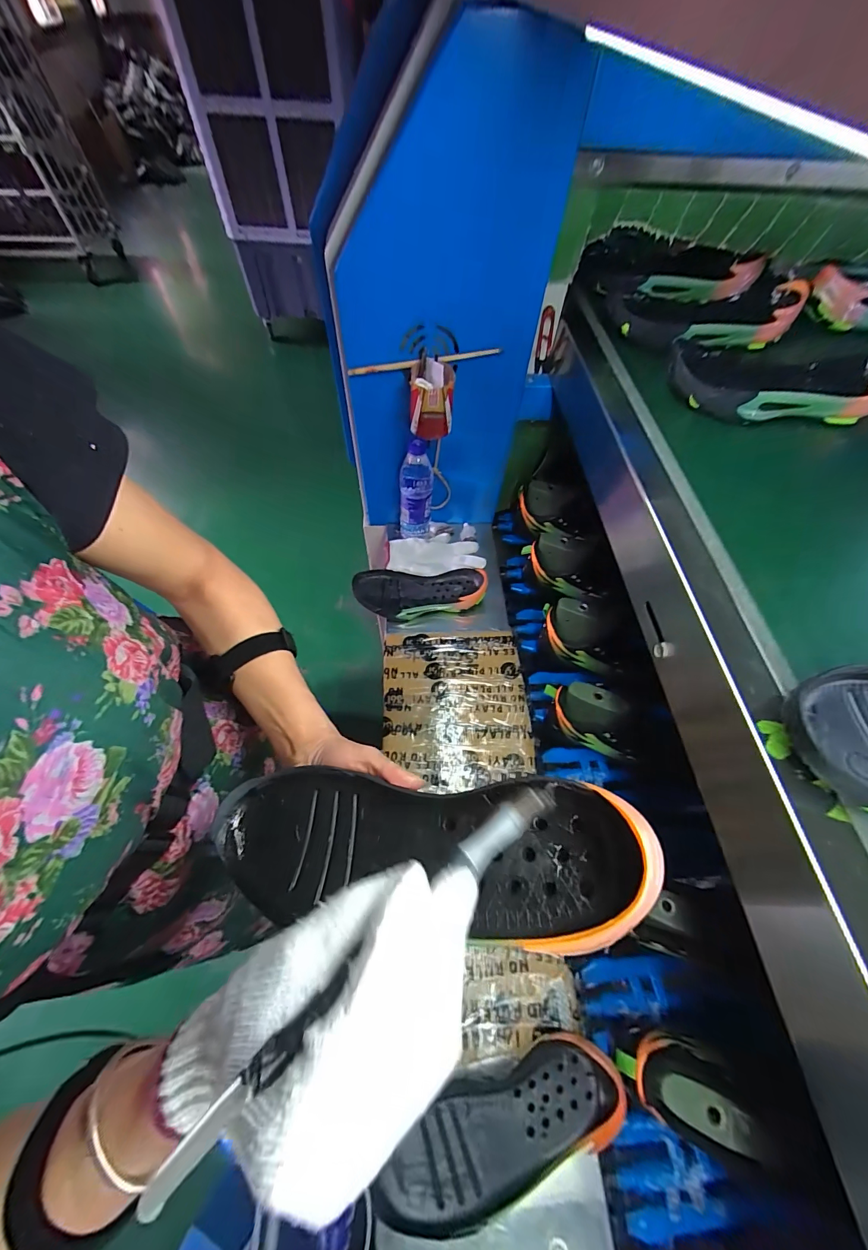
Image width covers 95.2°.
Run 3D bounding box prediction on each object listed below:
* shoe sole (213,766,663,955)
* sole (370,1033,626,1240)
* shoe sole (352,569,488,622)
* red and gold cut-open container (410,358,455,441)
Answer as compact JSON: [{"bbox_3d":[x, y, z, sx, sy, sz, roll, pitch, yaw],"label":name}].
[{"bbox_3d":[-0.022,0.142,0.255,0.288,0.039,0.086,-8,56,23],"label":"shoe sole"},{"bbox_3d":[0.071,0.530,0.413,0.260,0.038,0.097,-15,61,-12],"label":"sole"},{"bbox_3d":[-0.027,-0.060,0.759,0.248,0.050,0.099,3,59,-2],"label":"shoe sole"},{"bbox_3d":[-0.004,-0.343,0.605,0.062,0.091,0.065,1,59,-3],"label":"red and gold cut-open container"}]

